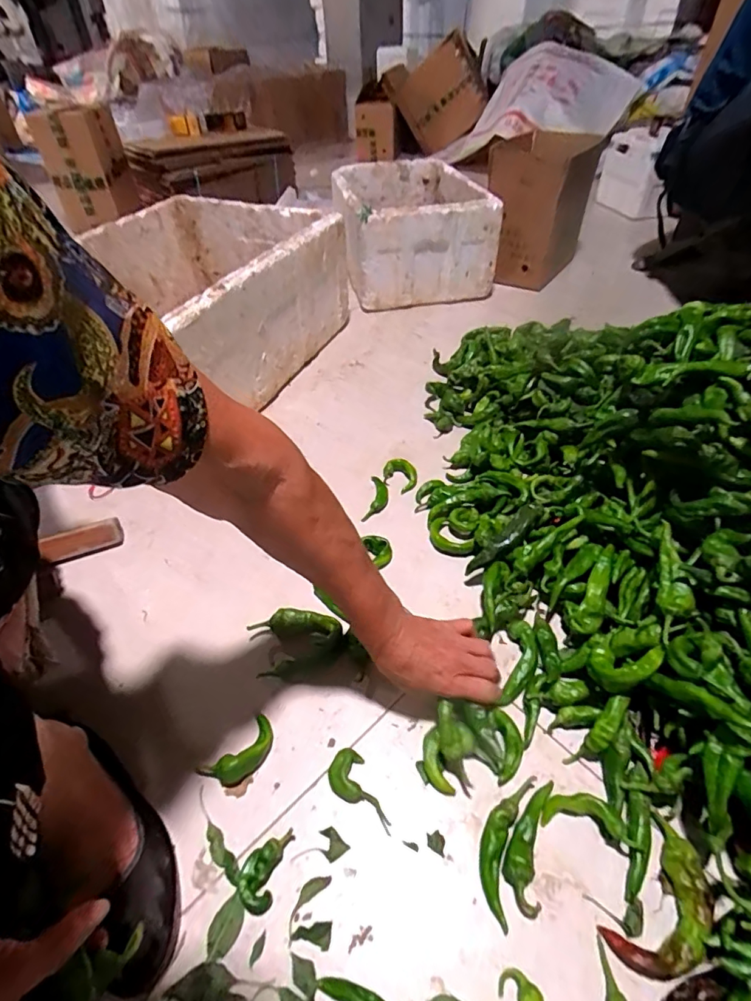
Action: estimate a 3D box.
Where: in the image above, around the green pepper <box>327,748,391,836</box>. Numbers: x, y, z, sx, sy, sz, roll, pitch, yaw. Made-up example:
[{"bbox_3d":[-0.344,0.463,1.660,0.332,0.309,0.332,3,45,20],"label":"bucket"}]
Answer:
[{"bbox_3d":[-0.020,0.284,0.466,0.038,0.018,0.078,-19,48,-16],"label":"green pepper"}]

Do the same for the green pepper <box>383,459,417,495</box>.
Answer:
[{"bbox_3d":[0.040,-0.042,0.779,0.054,0.019,0.062,0,45,3],"label":"green pepper"}]

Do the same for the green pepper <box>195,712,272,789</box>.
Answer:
[{"bbox_3d":[-0.140,0.261,0.492,0.080,0.024,0.042,-32,52,-26],"label":"green pepper"}]

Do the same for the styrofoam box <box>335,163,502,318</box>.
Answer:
[{"bbox_3d":[0.089,-0.751,1.339,0.365,0.234,0.519,-7,45,-5],"label":"styrofoam box"}]

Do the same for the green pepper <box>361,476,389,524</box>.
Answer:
[{"bbox_3d":[0.002,-0.004,0.746,0.032,0.014,0.093,6,46,8],"label":"green pepper"}]

